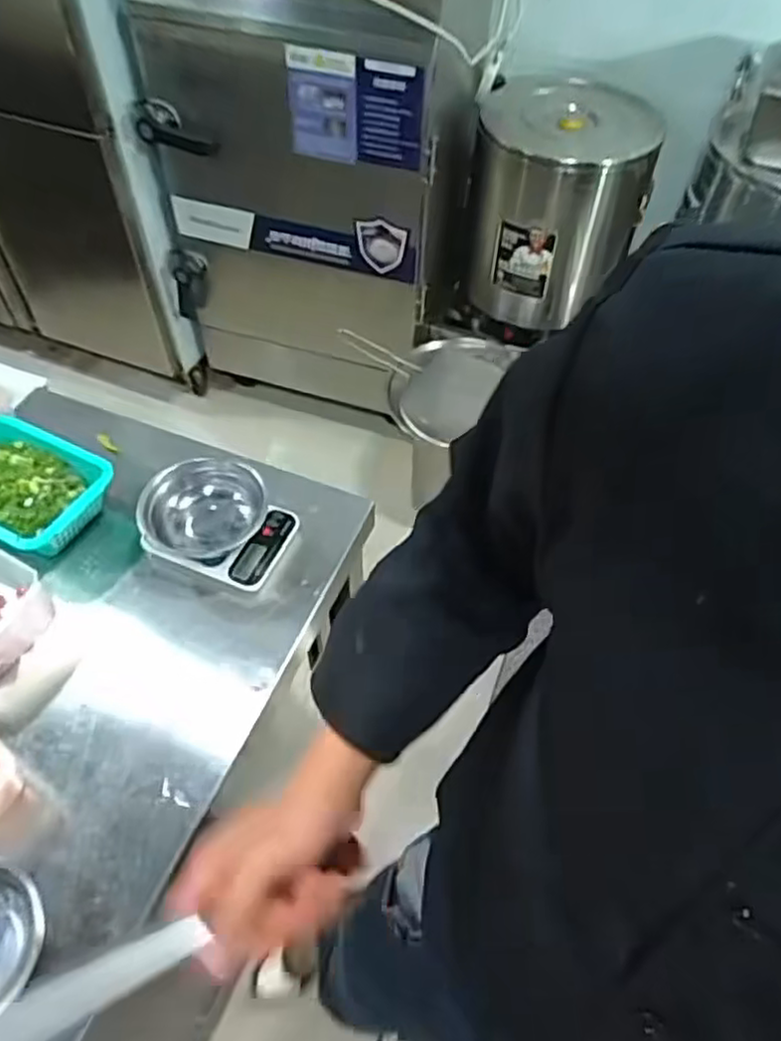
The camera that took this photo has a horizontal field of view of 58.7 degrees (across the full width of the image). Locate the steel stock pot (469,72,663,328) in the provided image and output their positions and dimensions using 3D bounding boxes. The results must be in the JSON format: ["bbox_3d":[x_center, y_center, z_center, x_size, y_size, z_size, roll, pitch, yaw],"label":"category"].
[{"bbox_3d":[0.384,-0.740,1.643,0.370,0.426,0.369,9,53,5],"label":"steel stock pot"}]

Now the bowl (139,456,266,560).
[{"bbox_3d":[-0.240,-0.018,0.903,0.149,0.077,0.137,1,52,-1],"label":"bowl"}]

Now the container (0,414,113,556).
[{"bbox_3d":[-0.491,-0.038,0.929,0.227,0.086,0.155,22,55,15],"label":"container"}]

